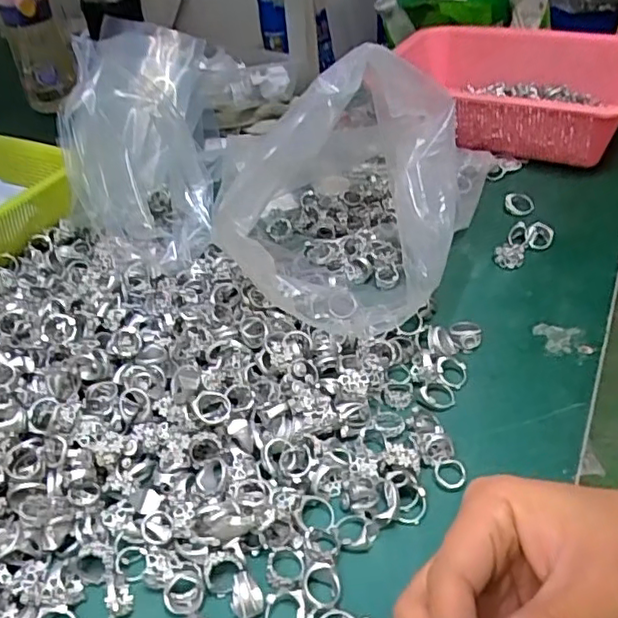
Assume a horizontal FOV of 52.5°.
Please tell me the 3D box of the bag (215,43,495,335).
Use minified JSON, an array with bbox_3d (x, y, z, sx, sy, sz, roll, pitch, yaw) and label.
[{"bbox_3d":[0.014,-0.132,0.550,0.198,0.162,0.289,-4,40,0],"label":"bag"}]

